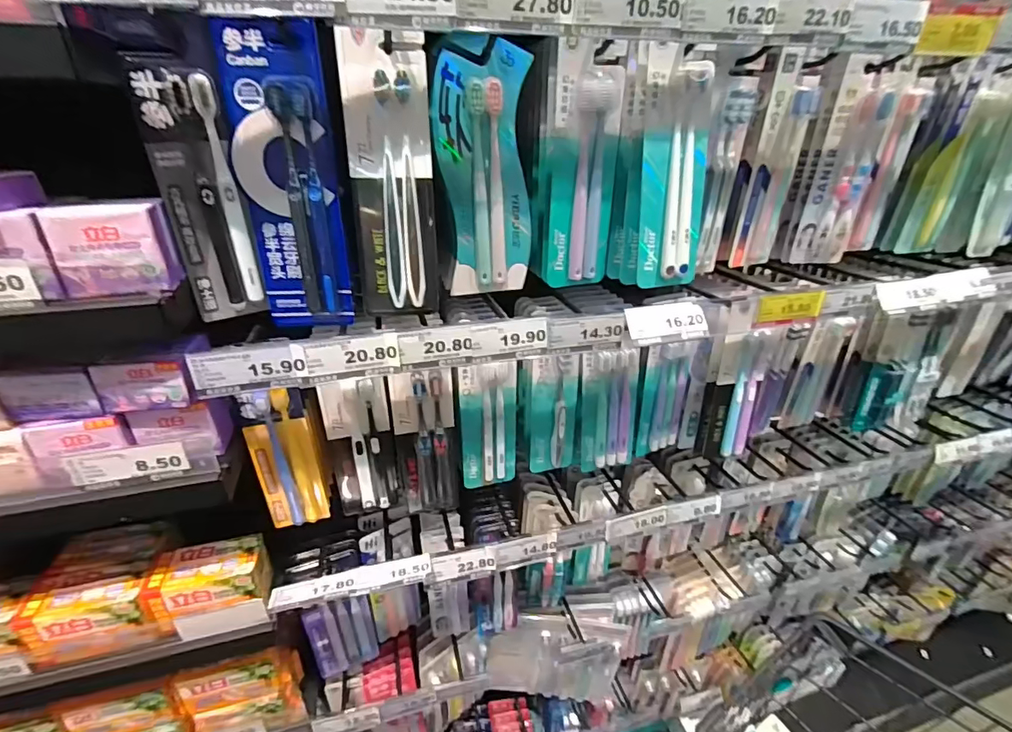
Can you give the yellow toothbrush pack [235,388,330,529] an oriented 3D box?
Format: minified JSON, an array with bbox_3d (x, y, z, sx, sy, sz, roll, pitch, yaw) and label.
[{"bbox_3d":[-0.244,0.104,0.534,0.061,0.183,0.023,-13,31,-25],"label":"yellow toothbrush pack"}]

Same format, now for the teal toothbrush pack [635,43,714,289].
[{"bbox_3d":[0.165,-0.188,0.475,0.071,0.210,0.031,-5,29,-11],"label":"teal toothbrush pack"}]

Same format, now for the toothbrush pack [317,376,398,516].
[{"bbox_3d":[-0.167,0.095,0.555,0.068,0.182,0.026,-5,29,-11],"label":"toothbrush pack"}]

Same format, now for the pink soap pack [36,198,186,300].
[{"bbox_3d":[-0.302,-0.093,0.373,0.070,0.066,0.043,-8,29,-16],"label":"pink soap pack"}]

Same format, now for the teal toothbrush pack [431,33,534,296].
[{"bbox_3d":[-0.018,-0.178,0.462,0.090,0.221,0.023,-5,29,-10],"label":"teal toothbrush pack"}]

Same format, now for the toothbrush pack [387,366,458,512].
[{"bbox_3d":[-0.091,0.091,0.561,0.070,0.187,0.022,-7,29,-15],"label":"toothbrush pack"}]

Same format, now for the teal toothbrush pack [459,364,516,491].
[{"bbox_3d":[-0.020,0.075,0.595,0.069,0.178,0.016,-4,28,-9],"label":"teal toothbrush pack"}]

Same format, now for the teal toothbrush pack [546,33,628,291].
[{"bbox_3d":[0.081,-0.193,0.488,0.077,0.225,0.022,-6,29,-13],"label":"teal toothbrush pack"}]

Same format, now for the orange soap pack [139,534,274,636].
[{"bbox_3d":[-0.339,0.248,0.557,0.114,0.058,0.064,-6,29,-13],"label":"orange soap pack"}]

